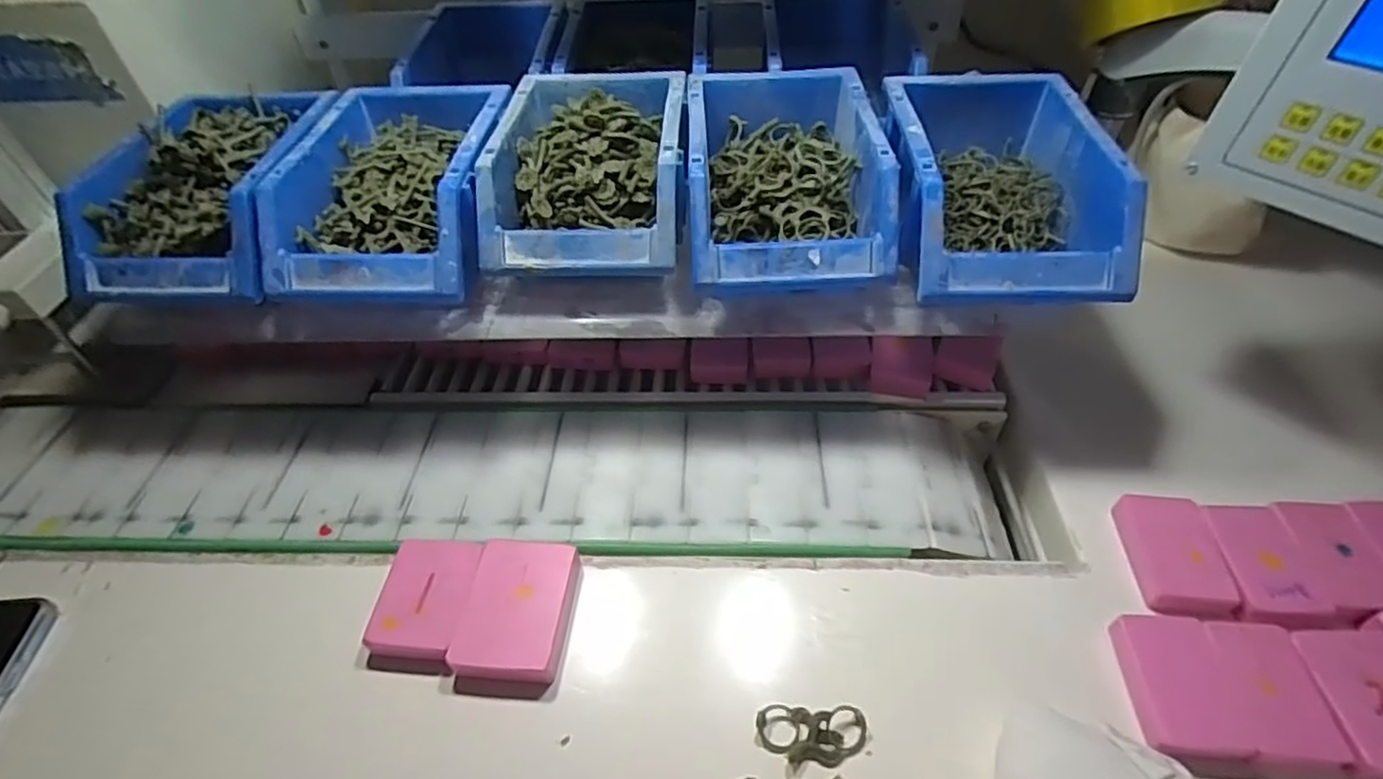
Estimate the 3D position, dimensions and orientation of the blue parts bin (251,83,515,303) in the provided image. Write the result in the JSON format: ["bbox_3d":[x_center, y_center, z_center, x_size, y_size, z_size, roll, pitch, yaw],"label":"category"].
[{"bbox_3d":[-0.193,-0.137,0.438,0.123,0.059,0.179,1,47,2],"label":"blue parts bin"}]

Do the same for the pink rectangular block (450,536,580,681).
[{"bbox_3d":[-0.101,0.127,0.384,0.058,0.015,0.081,3,48,5],"label":"pink rectangular block"}]

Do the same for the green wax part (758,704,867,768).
[{"bbox_3d":[0.063,0.179,0.342,0.056,0.006,0.028,2,47,3],"label":"green wax part"}]

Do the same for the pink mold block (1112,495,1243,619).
[{"bbox_3d":[0.295,0.102,0.401,0.049,0.020,0.073,3,47,5],"label":"pink mold block"}]

